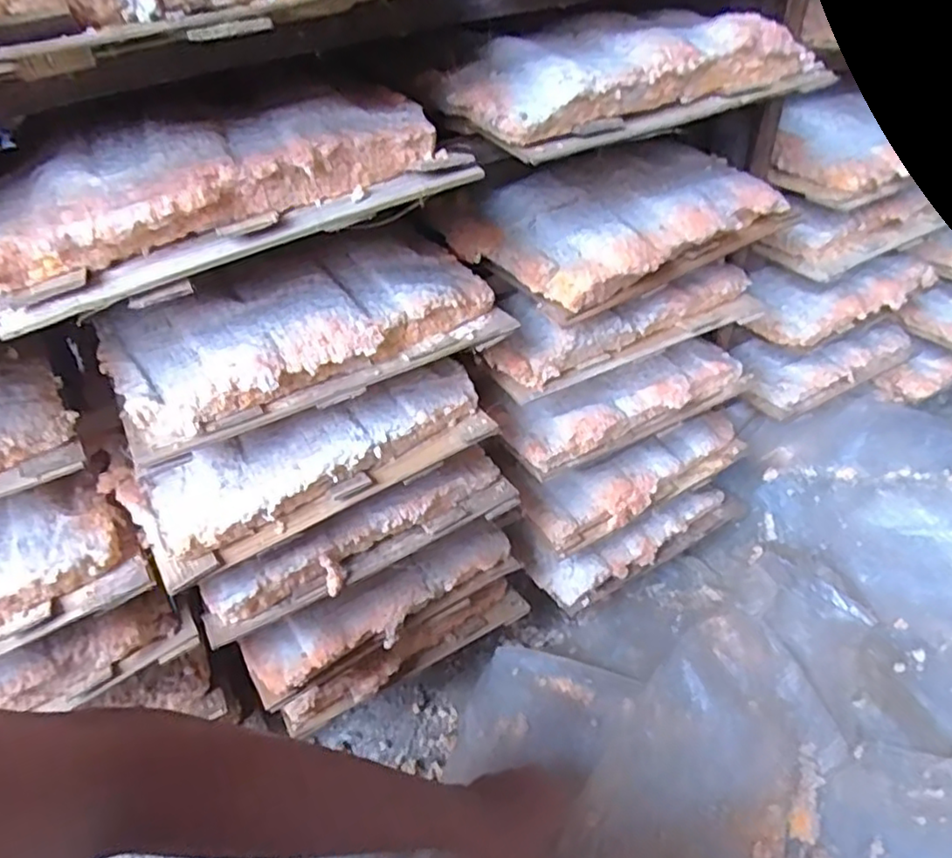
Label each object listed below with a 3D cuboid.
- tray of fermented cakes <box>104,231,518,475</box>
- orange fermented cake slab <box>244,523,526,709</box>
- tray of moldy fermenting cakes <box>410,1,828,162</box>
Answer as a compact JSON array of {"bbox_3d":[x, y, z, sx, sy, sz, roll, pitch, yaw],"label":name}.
[{"bbox_3d":[-0.105,-0.064,0.392,0.223,0.043,0.114,-25,43,-20],"label":"tray of fermented cakes"},{"bbox_3d":[-0.069,0.137,0.518,0.227,0.034,0.063,-25,43,-20],"label":"orange fermented cake slab"},{"bbox_3d":[0.090,-0.217,0.391,0.229,0.043,0.104,-19,41,-13],"label":"tray of moldy fermenting cakes"}]

